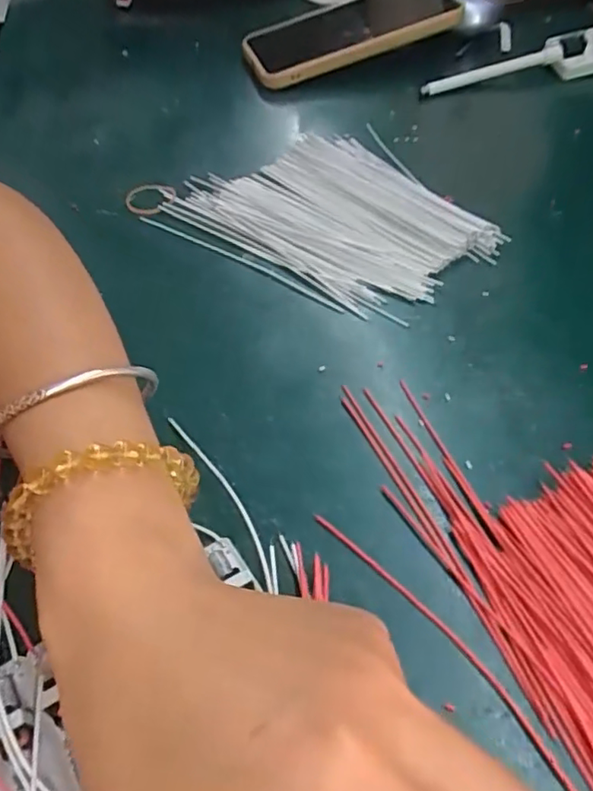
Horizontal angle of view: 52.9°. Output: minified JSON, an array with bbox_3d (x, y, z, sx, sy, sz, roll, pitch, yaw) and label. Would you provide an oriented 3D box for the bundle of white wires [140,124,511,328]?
[{"bbox_3d":[0.027,-0.112,0.349,0.185,0.013,0.143,29,57,24],"label":"bundle of white wires"}]

